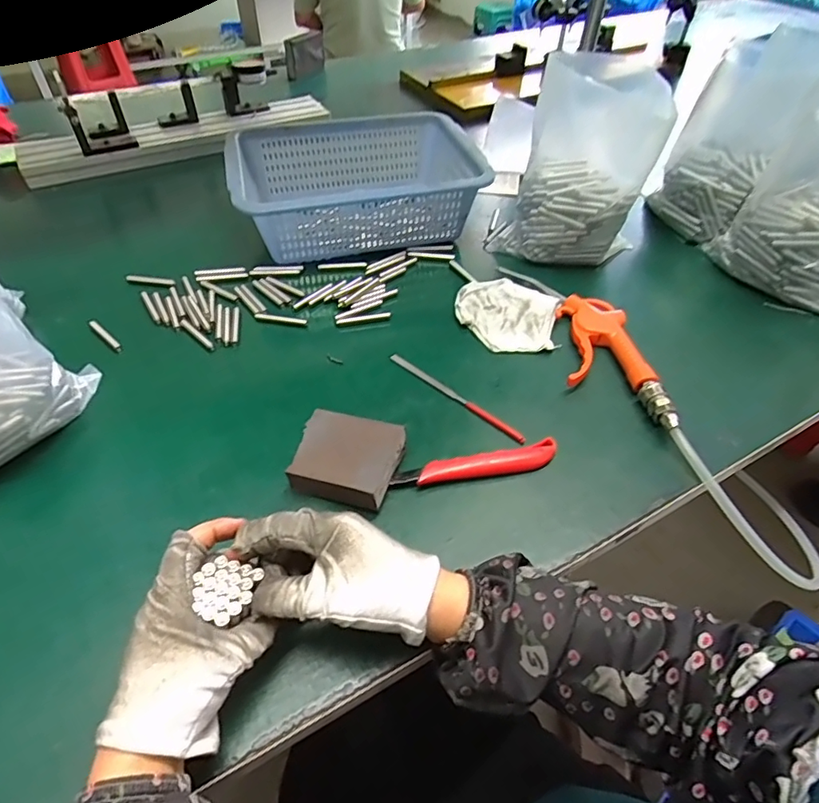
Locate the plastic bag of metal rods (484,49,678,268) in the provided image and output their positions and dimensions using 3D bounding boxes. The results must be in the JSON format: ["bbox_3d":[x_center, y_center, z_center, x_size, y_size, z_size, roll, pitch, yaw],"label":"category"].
[{"bbox_3d":[0.191,-0.254,0.586,0.147,0.195,0.100,27,52,22],"label":"plastic bag of metal rods"}]

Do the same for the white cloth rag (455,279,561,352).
[{"bbox_3d":[0.104,-0.096,0.563,0.106,0.021,0.100,7,47,5],"label":"white cloth rag"}]

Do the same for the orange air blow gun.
[{"bbox_3d":[0.186,-0.042,0.506,0.075,0.026,0.177,-1,47,-2],"label":"orange air blow gun"}]

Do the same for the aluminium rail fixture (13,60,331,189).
[{"bbox_3d":[-0.364,-0.450,0.840,0.485,0.087,0.122,-23,52,-21],"label":"aluminium rail fixture"}]

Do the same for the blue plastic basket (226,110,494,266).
[{"bbox_3d":[-0.073,-0.284,0.679,0.287,0.095,0.214,-8,48,-9],"label":"blue plastic basket"}]

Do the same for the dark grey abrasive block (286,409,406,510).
[{"bbox_3d":[-0.051,0.049,0.421,0.079,0.030,0.073,15,49,12],"label":"dark grey abrasive block"}]

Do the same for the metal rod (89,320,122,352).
[{"bbox_3d":[-0.313,-0.067,0.542,0.061,0.005,0.008,34,55,26],"label":"metal rod"}]

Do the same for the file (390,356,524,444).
[{"bbox_3d":[0.041,-0.007,0.486,0.156,0.005,0.009,35,56,27],"label":"file"}]

